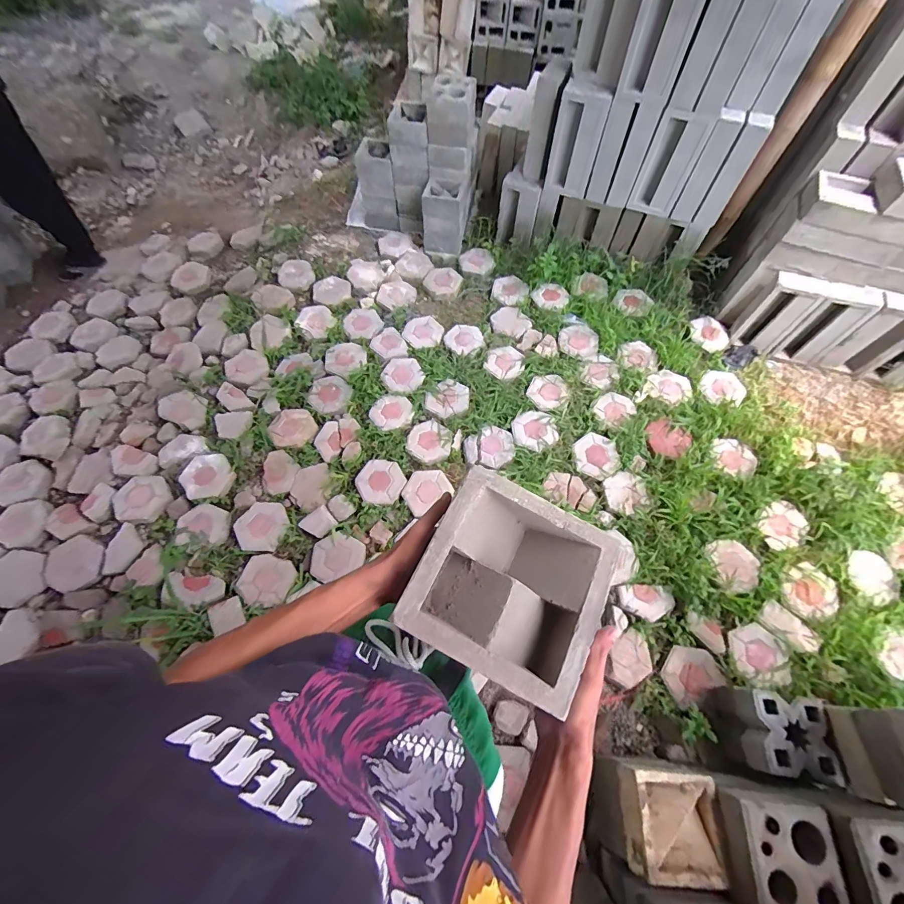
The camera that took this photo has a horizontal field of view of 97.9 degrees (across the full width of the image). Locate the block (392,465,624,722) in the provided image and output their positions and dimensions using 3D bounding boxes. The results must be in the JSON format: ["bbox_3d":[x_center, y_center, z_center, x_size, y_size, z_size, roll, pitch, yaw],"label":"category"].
[{"bbox_3d":[0.070,0.150,0.452,0.191,0.087,0.194,25,68,13],"label":"block"}]

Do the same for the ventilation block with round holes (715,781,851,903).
[{"bbox_3d":[0.740,0.898,0.897,0.210,0.107,0.217,6,63,4],"label":"ventilation block with round holes"}]

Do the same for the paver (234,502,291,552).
[{"bbox_3d":[-0.740,0.286,1.533,0.177,0.039,0.203,22,67,11],"label":"paver"}]

